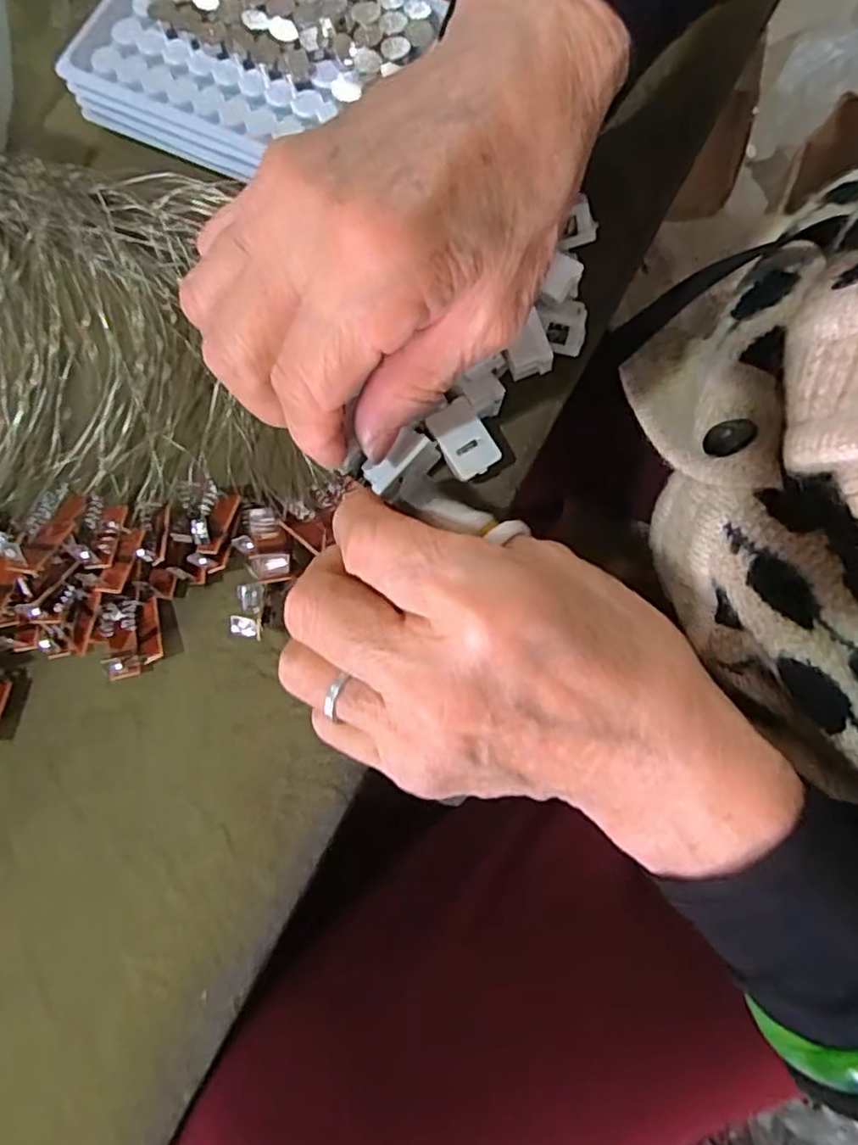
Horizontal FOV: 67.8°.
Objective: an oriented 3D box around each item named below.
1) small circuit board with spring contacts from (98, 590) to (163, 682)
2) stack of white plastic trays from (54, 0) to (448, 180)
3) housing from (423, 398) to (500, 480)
[{"bbox_3d":[-0.102,0.022,0.221,0.019,0.010,0.026,-13,78,-3],"label":"small circuit board with spring contacts"},{"bbox_3d":[-0.070,-0.207,0.257,0.121,0.021,0.098,24,79,5],"label":"stack of white plastic trays"},{"bbox_3d":[0.012,-0.047,0.225,0.018,0.004,0.026,-32,90,0],"label":"housing"}]

